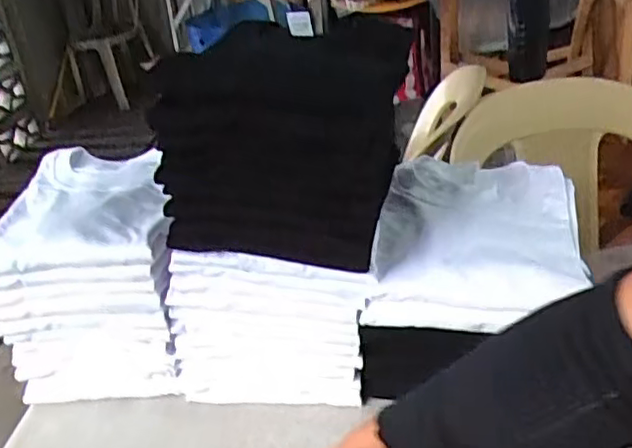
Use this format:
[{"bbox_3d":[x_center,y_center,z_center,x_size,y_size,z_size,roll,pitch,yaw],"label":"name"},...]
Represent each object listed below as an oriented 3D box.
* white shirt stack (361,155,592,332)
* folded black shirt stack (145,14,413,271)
[{"bbox_3d":[0.179,0.003,0.702,0.210,0.045,0.280,2,34,14],"label":"white shirt stack"},{"bbox_3d":[-0.018,-0.095,0.645,0.209,0.166,0.227,2,34,14],"label":"folded black shirt stack"}]

